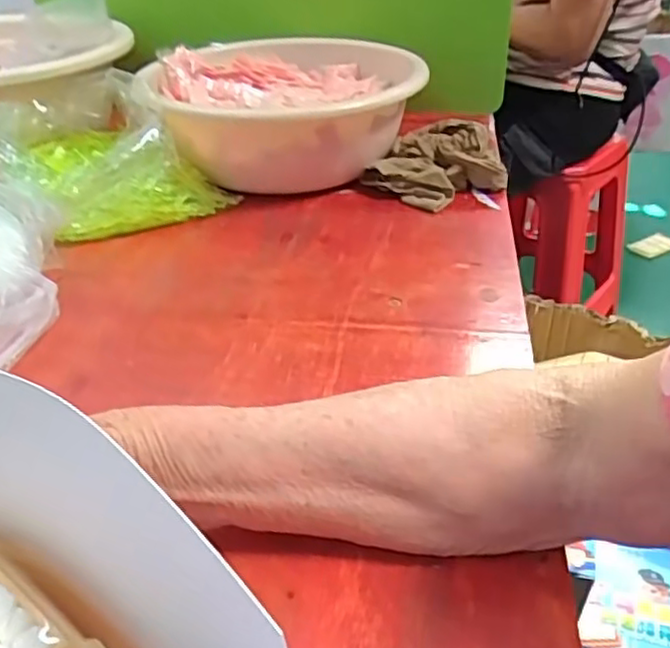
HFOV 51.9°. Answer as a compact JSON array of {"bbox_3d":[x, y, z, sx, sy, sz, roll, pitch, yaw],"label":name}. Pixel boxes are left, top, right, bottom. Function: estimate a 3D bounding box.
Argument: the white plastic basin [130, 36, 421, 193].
[{"bbox_3d":[-0.053,-0.208,0.697,0.254,0.102,0.250,-1,35,1],"label":"white plastic basin"}]

